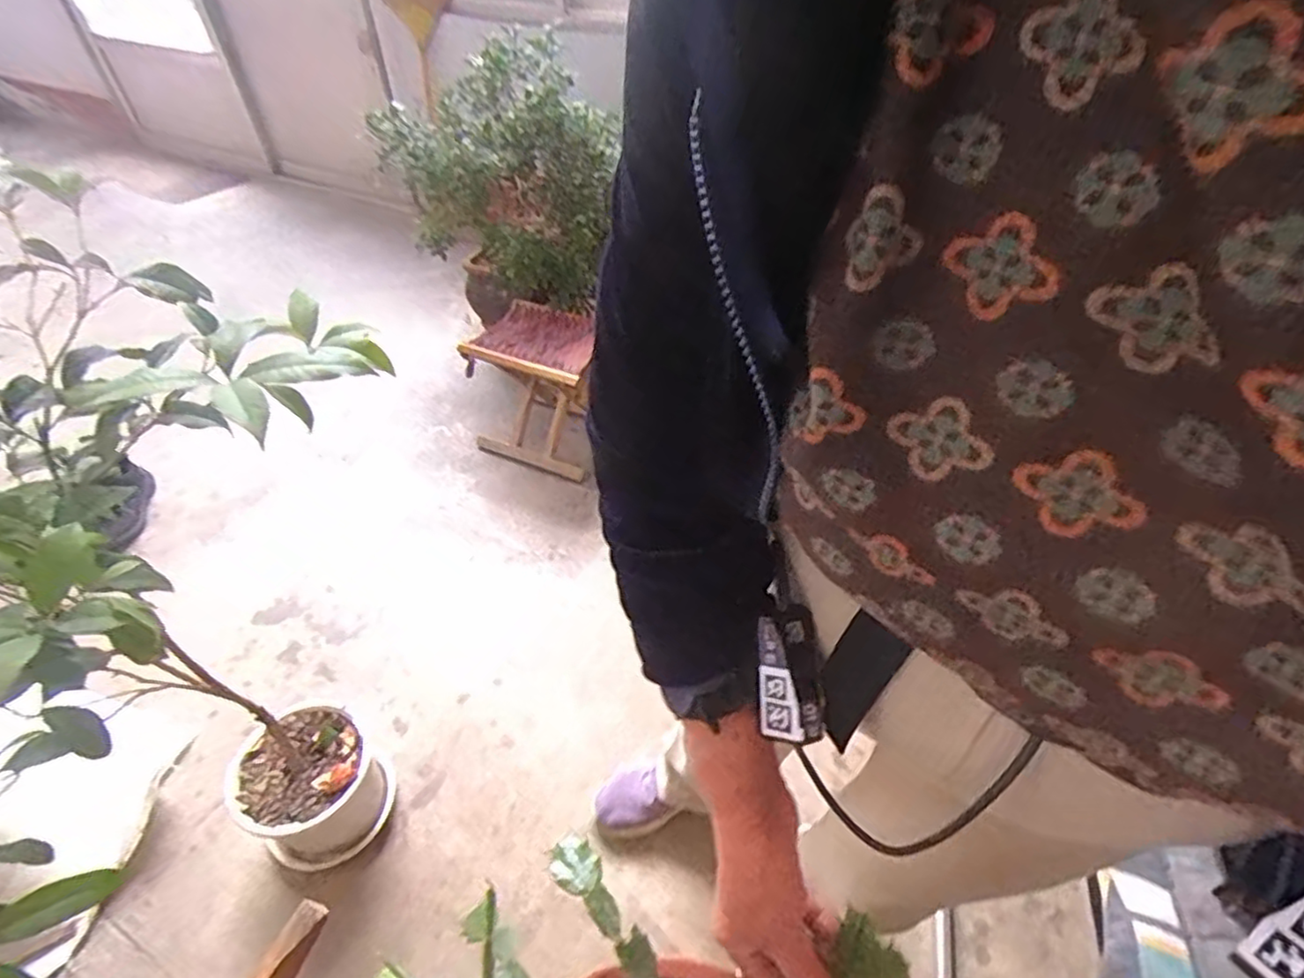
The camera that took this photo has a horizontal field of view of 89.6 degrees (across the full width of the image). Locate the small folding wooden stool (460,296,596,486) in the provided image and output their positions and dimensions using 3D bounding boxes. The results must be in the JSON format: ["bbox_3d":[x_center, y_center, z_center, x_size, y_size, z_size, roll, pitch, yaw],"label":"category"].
[{"bbox_3d":[-0.275,-0.253,1.657,0.286,0.332,0.261,13,48,12],"label":"small folding wooden stool"}]

